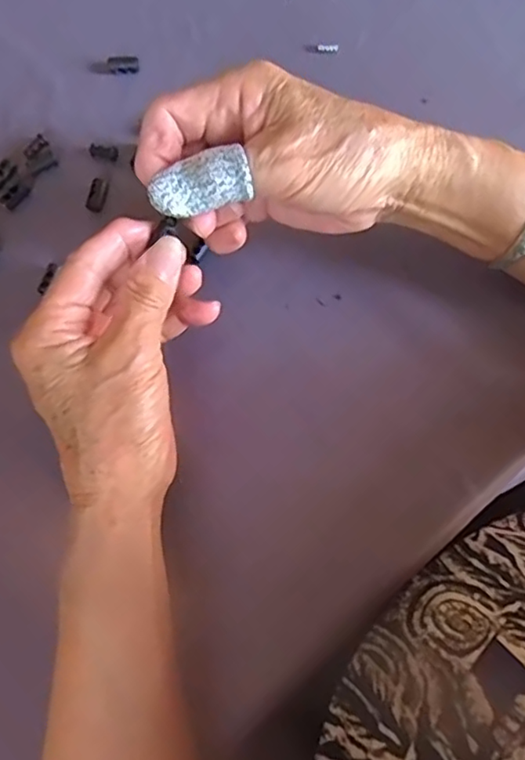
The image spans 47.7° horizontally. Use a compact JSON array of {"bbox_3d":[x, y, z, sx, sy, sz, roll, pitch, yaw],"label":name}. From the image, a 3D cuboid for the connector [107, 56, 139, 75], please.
[{"bbox_3d":[-0.088,-0.199,0.376,0.019,0.006,0.010,-2,75,1],"label":"connector"}]

